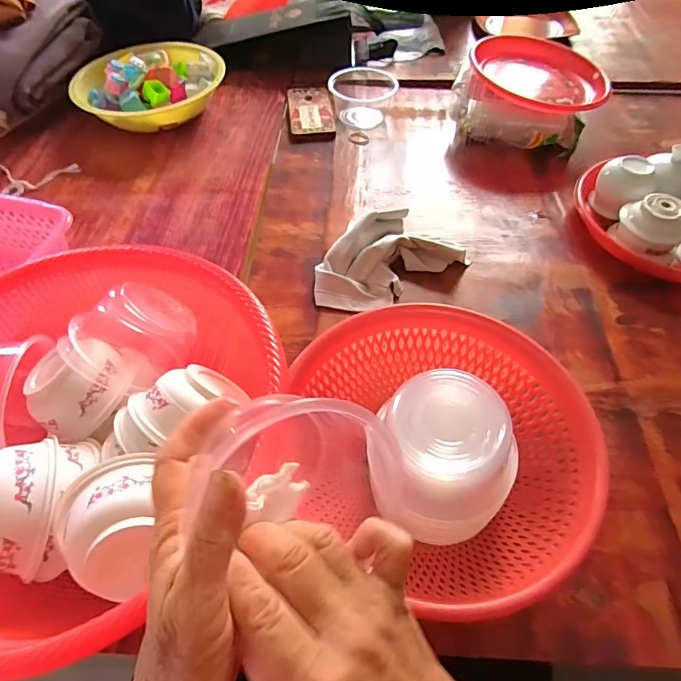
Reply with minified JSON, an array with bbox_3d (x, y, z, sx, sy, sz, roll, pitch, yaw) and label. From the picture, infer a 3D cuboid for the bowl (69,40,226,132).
[{"bbox_3d":[-0.328,-0.434,0.817,0.214,0.082,0.223,0,53,0],"label":"bowl"}]

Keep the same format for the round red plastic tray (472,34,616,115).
[{"bbox_3d":[0.321,-0.433,0.768,0.217,0.044,0.166,12,54,10],"label":"round red plastic tray"}]

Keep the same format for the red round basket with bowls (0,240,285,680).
[{"bbox_3d":[-0.231,0.076,0.415,0.300,0.121,0.327,-1,53,1],"label":"red round basket with bowls"}]

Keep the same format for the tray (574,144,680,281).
[{"bbox_3d":[0.437,-0.170,0.616,0.193,0.065,0.241,-31,58,-20],"label":"tray"}]

